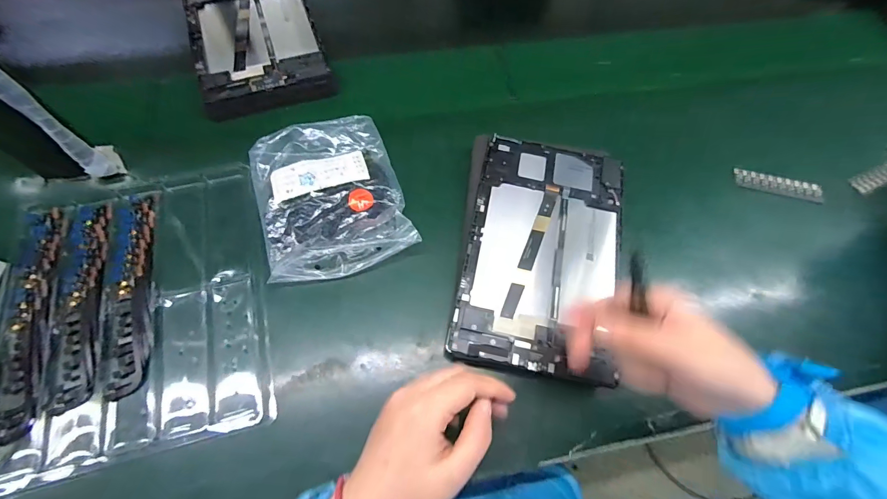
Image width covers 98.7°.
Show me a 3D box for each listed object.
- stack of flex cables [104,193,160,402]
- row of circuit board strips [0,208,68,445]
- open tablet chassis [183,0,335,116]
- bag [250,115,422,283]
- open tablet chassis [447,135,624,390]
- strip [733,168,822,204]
[{"bbox_3d":[-0.289,0.033,0.354,0.037,0.008,0.196,-12,67,-9],"label":"stack of flex cables"},{"bbox_3d":[-0.370,0.056,0.338,0.036,0.008,0.210,-11,66,-8],"label":"row of circuit board strips"},{"bbox_3d":[-0.243,-0.279,0.487,0.146,0.017,0.257,-18,68,-11],"label":"open tablet chassis"},{"bbox_3d":[-0.119,-0.057,0.391,0.141,0.025,0.168,-16,67,-11],"label":"bag"},{"bbox_3d":[0.098,-0.002,0.368,0.143,0.007,0.240,13,67,3],"label":"open tablet chassis"},{"bbox_3d":[0.389,-0.073,0.442,0.098,0.010,0.023,12,65,2],"label":"strip"}]

